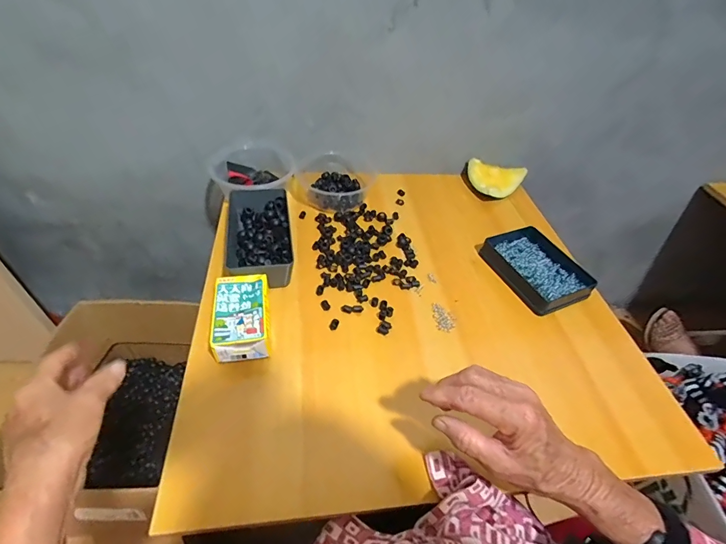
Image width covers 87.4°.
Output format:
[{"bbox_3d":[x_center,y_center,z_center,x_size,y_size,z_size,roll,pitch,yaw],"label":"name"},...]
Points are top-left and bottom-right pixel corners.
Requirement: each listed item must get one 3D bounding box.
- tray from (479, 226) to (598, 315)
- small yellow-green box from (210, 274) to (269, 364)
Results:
[{"bbox_3d":[0.272,-0.010,0.603,0.116,0.032,0.157,-15,50,-24],"label":"tray"},{"bbox_3d":[-0.151,0.055,0.476,0.065,0.041,0.107,-2,46,-12],"label":"small yellow-green box"}]

